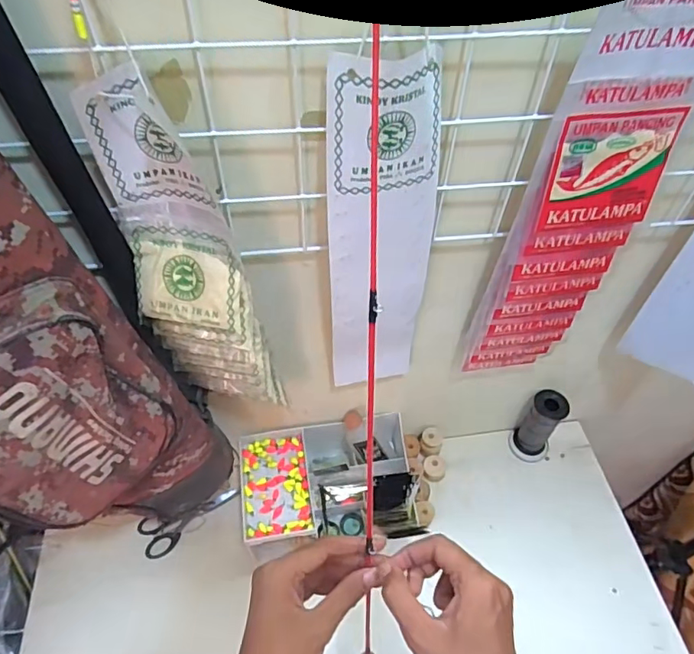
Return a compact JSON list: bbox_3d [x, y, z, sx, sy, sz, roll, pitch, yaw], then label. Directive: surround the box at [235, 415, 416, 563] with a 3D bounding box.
[{"bbox_3d":[-0.025,0.217,0.715,0.228,0.106,0.169,-6,52,-6],"label":"box"}]

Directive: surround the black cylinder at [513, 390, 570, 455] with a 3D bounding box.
[{"bbox_3d":[0.292,0.146,0.780,0.048,0.118,0.045,0,51,0],"label":"black cylinder"}]

